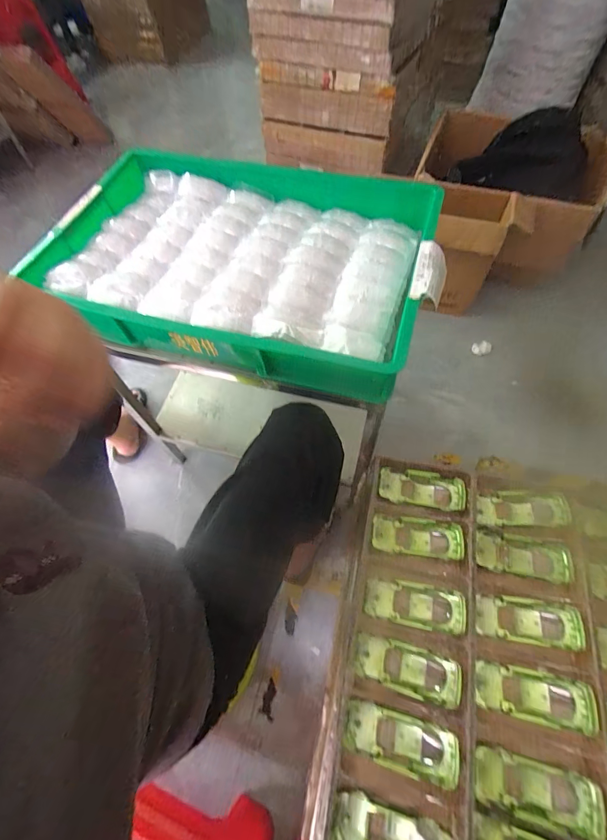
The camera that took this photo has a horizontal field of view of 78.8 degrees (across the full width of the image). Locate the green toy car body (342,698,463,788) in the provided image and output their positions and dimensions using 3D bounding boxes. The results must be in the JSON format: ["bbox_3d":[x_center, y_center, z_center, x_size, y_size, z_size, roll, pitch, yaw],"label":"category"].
[{"bbox_3d":[0.116,0.391,0.449,0.133,0.025,0.054,5,61,22],"label":"green toy car body"}]

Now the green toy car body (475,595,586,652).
[{"bbox_3d":[0.310,0.278,0.507,0.118,0.030,0.054,-1,60,19],"label":"green toy car body"}]

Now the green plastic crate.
[{"bbox_3d":[-0.097,-0.255,0.579,0.549,0.085,0.373,14,63,12],"label":"green plastic crate"}]

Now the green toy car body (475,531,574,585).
[{"bbox_3d":[0.320,0.202,0.547,0.127,0.030,0.053,9,62,9],"label":"green toy car body"}]

